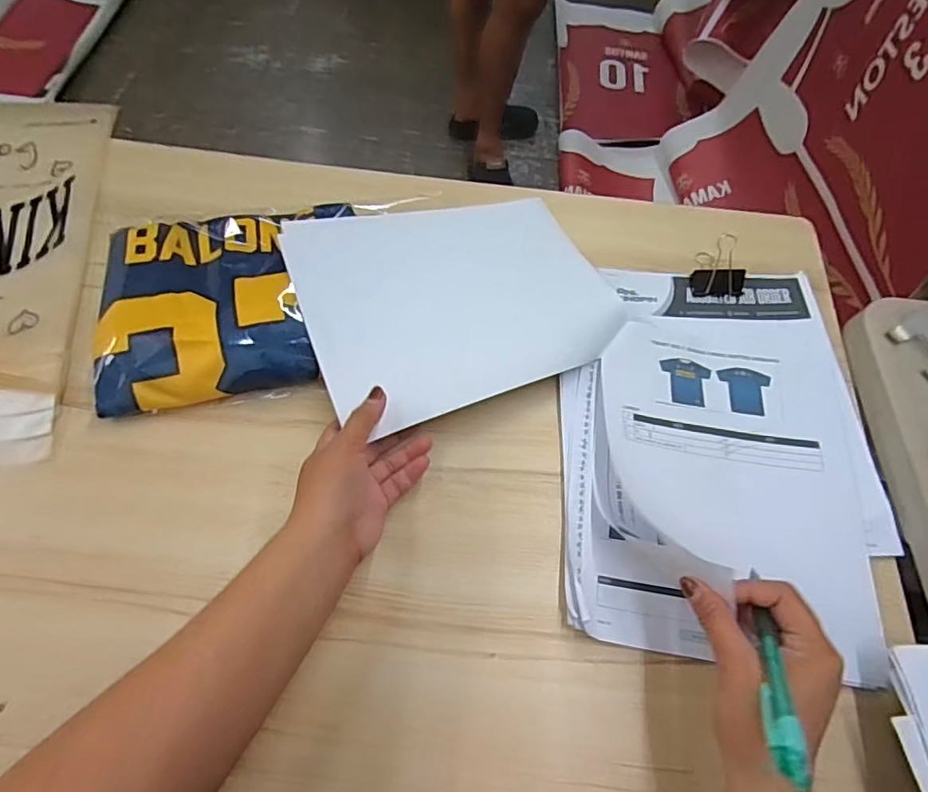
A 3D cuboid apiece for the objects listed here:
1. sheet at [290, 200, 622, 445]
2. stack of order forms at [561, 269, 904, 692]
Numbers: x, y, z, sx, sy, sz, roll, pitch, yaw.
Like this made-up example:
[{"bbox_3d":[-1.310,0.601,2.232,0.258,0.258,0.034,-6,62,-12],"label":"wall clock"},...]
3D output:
[{"bbox_3d":[-0.007,-0.101,0.509,0.271,0.036,0.217,-21,68,-11],"label":"sheet"},{"bbox_3d":[0.216,0.033,0.471,0.258,0.019,0.344,4,64,-1],"label":"stack of order forms"}]

